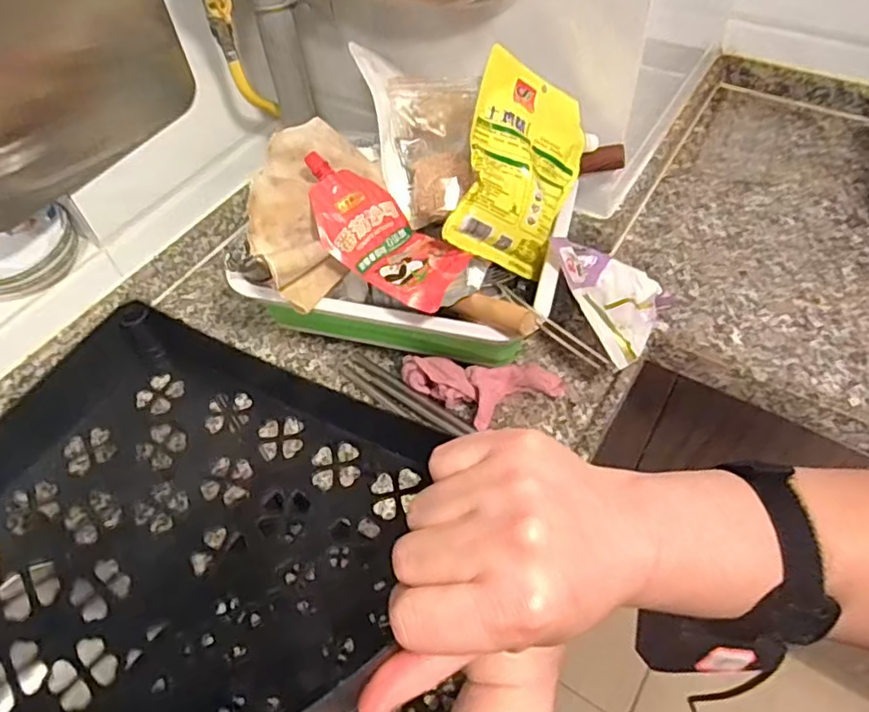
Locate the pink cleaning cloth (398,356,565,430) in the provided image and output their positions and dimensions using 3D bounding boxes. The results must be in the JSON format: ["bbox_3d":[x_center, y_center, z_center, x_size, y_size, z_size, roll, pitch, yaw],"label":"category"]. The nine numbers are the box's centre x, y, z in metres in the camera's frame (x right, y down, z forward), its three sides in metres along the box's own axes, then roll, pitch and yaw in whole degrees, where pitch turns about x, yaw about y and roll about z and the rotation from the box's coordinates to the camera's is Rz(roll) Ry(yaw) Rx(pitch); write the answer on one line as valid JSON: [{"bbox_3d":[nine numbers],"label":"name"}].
[{"bbox_3d":[0.056,0.038,0.665,0.182,0.047,0.083,-3,53,2],"label":"pink cleaning cloth"}]

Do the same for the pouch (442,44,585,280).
[{"bbox_3d":[0.095,-0.201,0.646,0.026,0.140,0.209,4,80,57],"label":"pouch"}]

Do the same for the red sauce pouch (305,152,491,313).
[{"bbox_3d":[-0.053,-0.128,0.615,0.213,0.053,0.104,40,64,12],"label":"red sauce pouch"}]

